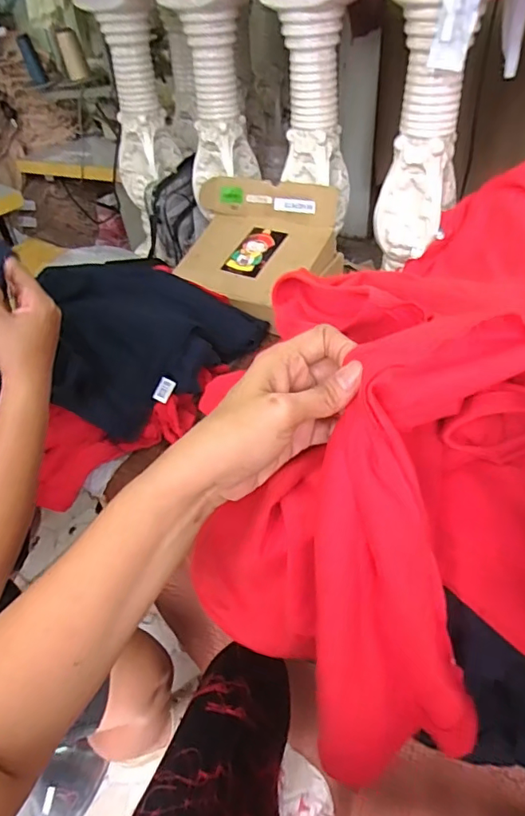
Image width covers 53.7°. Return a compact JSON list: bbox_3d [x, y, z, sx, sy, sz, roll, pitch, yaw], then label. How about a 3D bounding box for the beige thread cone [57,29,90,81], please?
[{"bbox_3d":[-0.471,-0.876,1.292,0.054,0.100,0.051,-14,42,-10],"label":"beige thread cone"}]

